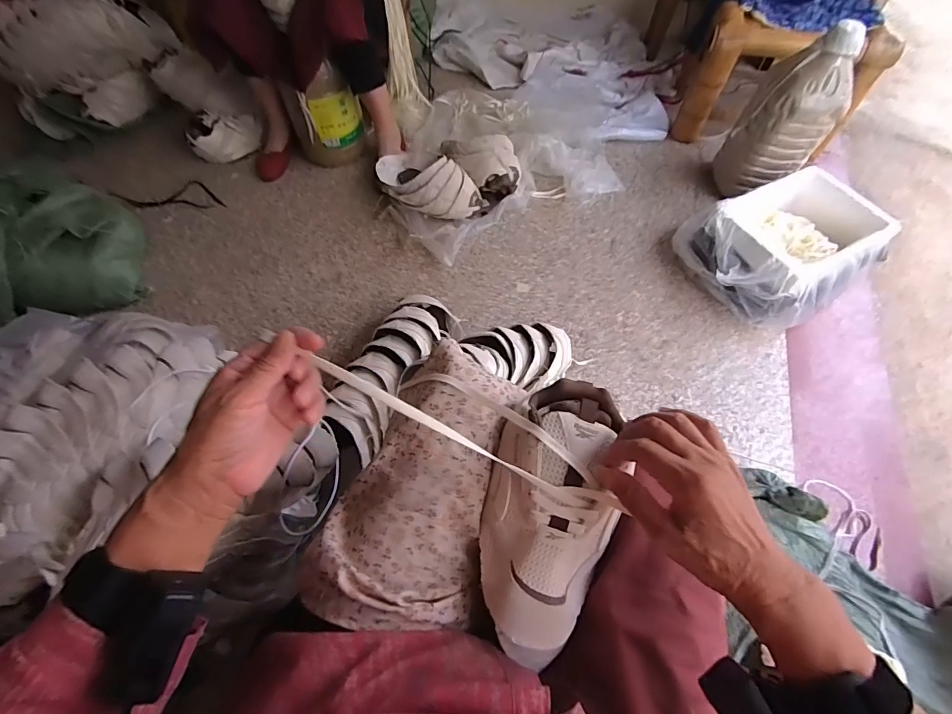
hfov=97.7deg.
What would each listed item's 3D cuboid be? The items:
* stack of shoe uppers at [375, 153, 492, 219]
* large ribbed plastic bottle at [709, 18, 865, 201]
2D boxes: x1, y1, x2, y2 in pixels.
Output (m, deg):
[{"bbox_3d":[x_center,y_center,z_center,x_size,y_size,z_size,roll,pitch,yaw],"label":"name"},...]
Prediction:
[{"bbox_3d":[-0.133,-0.478,1.127,0.307,0.125,0.174,32,64,16],"label":"stack of shoe uppers"},{"bbox_3d":[0.809,-0.611,1.084,0.151,0.371,0.160,-3,60,-3],"label":"large ribbed plastic bottle"}]

